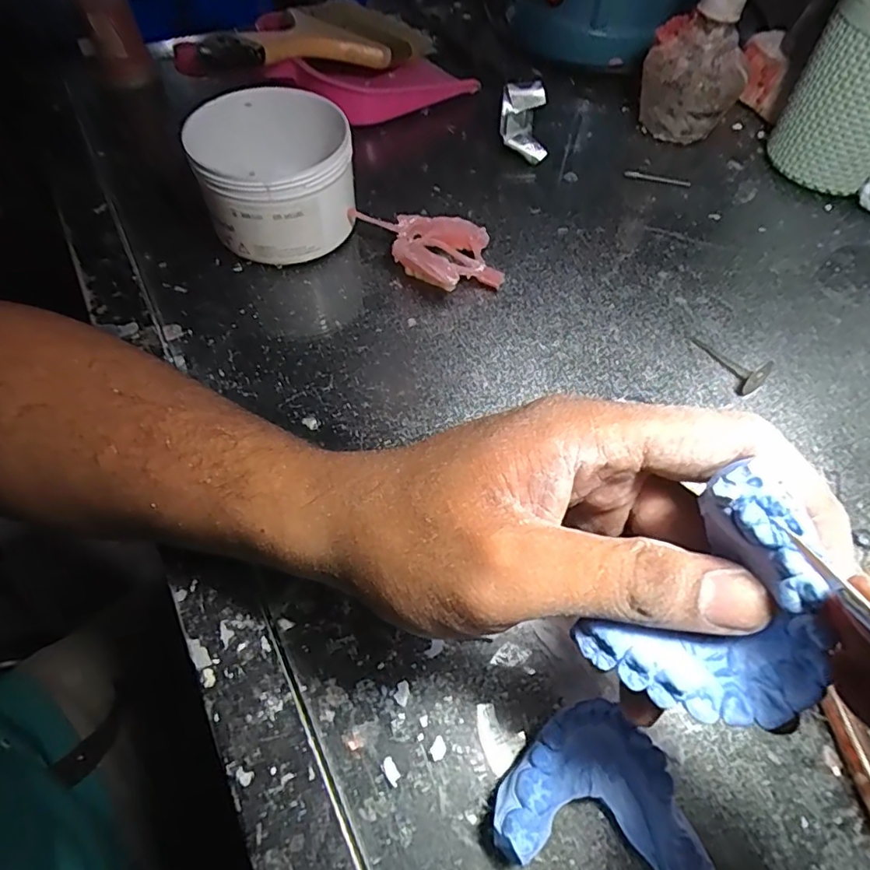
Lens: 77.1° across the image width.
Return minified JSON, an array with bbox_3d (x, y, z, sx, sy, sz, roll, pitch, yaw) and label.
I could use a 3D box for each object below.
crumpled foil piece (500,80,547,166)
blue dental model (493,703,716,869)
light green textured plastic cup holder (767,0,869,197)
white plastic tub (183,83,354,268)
[{"bbox_3d":[0.066,-0.232,0.408,0.032,0.028,0.066,3,58,-1],"label":"crumpled foil piece"},{"bbox_3d":[0.058,0.125,0.191,0.068,0.023,0.050,15,59,6],"label":"blue dental model"},{"bbox_3d":[0.295,-0.232,0.373,0.090,0.110,0.080,35,63,17],"label":"light green textured plastic cup holder"},{"bbox_3d":[-0.097,-0.157,0.334,0.089,0.063,0.098,-10,59,-9],"label":"white plastic tub"}]

